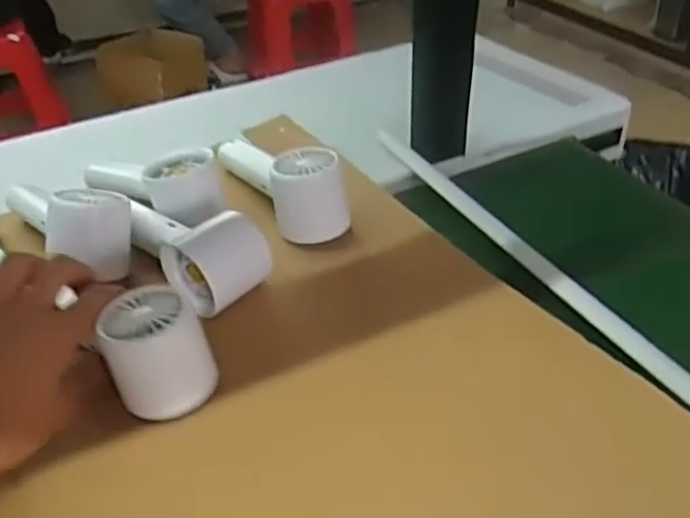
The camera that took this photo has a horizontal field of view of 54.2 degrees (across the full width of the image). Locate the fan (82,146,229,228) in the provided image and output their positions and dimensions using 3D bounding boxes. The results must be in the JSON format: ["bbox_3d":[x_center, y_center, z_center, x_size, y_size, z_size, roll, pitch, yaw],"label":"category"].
[{"bbox_3d":[-0.161,-0.064,0.552,0.160,0.048,0.049,12,38,42],"label":"fan"}]

